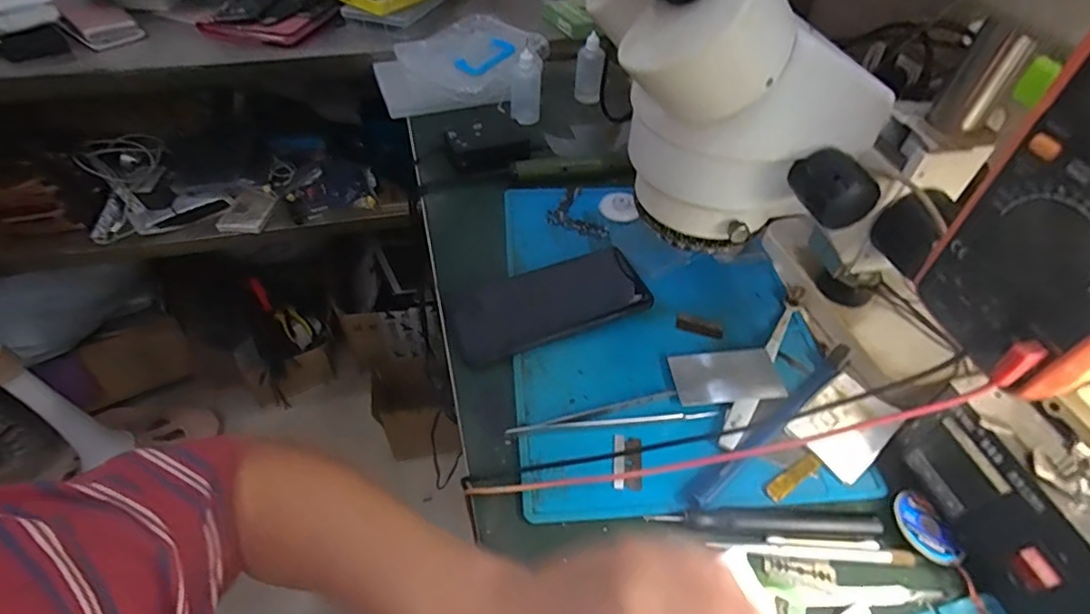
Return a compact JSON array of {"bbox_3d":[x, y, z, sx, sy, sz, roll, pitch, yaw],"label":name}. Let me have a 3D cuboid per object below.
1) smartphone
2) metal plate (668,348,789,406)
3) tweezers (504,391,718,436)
[{"bbox_3d":[0.003,-0.004,0.466,0.167,0.010,0.079,-17,51,-17],"label":"smartphone"},{"bbox_3d":[0.139,0.054,0.421,0.079,0.006,0.043,-6,58,-1],"label":"metal plate"},{"bbox_3d":[0.048,0.077,0.399,0.148,0.007,0.025,-3,49,-6],"label":"tweezers"}]

